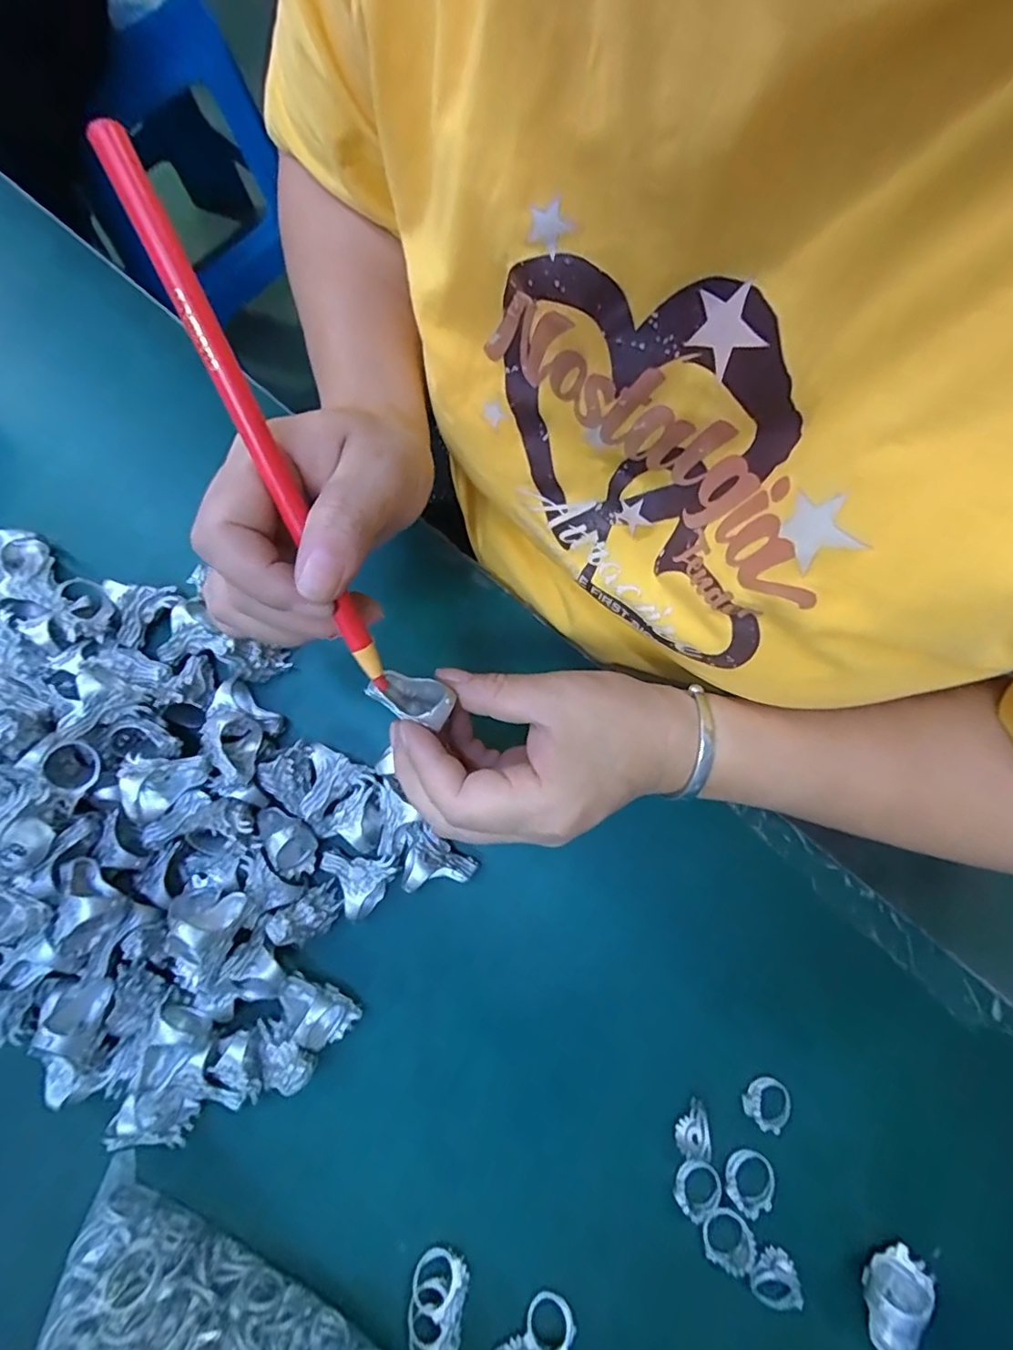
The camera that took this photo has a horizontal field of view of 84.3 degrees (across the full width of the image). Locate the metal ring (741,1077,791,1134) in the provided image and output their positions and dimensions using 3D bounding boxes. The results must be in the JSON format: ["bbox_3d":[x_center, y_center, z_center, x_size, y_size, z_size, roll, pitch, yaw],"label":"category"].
[{"bbox_3d":[0.125,0.205,0.267,0.021,0.008,0.020,0,78,-1],"label":"metal ring"}]

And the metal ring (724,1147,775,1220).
[{"bbox_3d":[0.113,0.234,0.258,0.023,0.006,0.022,0,78,-1],"label":"metal ring"}]

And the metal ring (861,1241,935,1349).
[{"bbox_3d":[0.167,0.273,0.246,0.021,0.022,0.041,28,79,5],"label":"metal ring"}]

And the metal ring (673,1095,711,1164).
[{"bbox_3d":[0.087,0.213,0.263,0.015,0.012,0.021,-4,78,-2],"label":"metal ring"}]

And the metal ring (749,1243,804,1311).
[{"bbox_3d":[0.120,0.272,0.251,0.021,0.005,0.022,0,78,-1],"label":"metal ring"}]

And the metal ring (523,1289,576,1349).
[{"bbox_3d":[0.019,0.287,0.245,0.021,0.010,0.020,0,78,-1],"label":"metal ring"}]

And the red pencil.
[{"bbox_3d":[-0.074,-0.067,0.177,0.009,0.007,0.167,-23,115,-5],"label":"red pencil"}]

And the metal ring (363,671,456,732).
[{"bbox_3d":[-0.040,0.009,0.238,0.036,0.020,0.020,30,79,7],"label":"metal ring"}]

